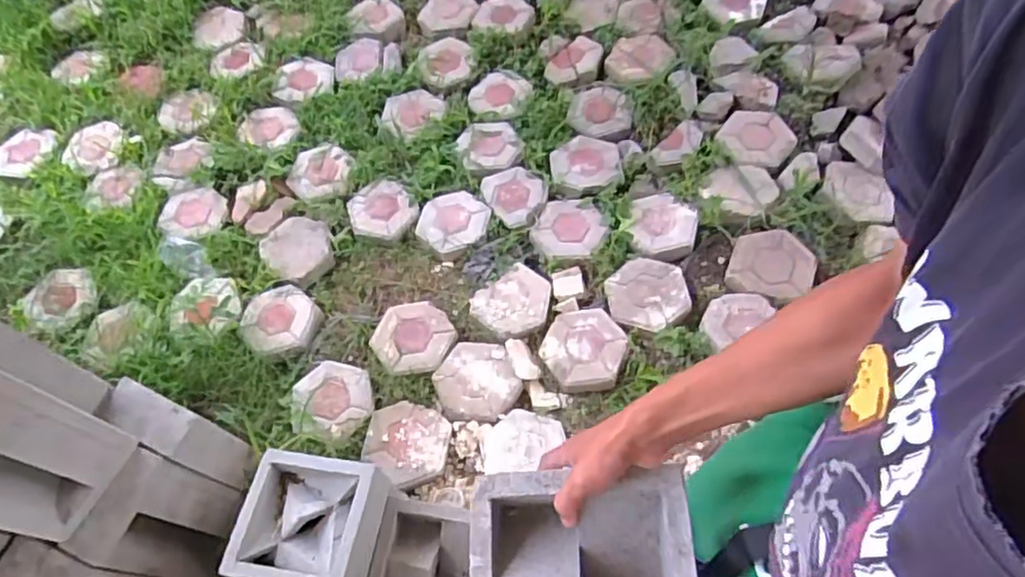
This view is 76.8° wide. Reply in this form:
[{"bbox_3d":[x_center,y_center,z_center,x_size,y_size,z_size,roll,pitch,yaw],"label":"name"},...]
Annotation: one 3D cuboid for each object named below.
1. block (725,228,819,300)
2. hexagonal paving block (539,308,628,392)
[{"bbox_3d":[0.661,-0.064,1.639,0.210,0.050,0.189,15,65,13],"label":"block"},{"bbox_3d":[0.176,0.147,1.583,0.187,0.044,0.202,17,65,14],"label":"hexagonal paving block"}]

